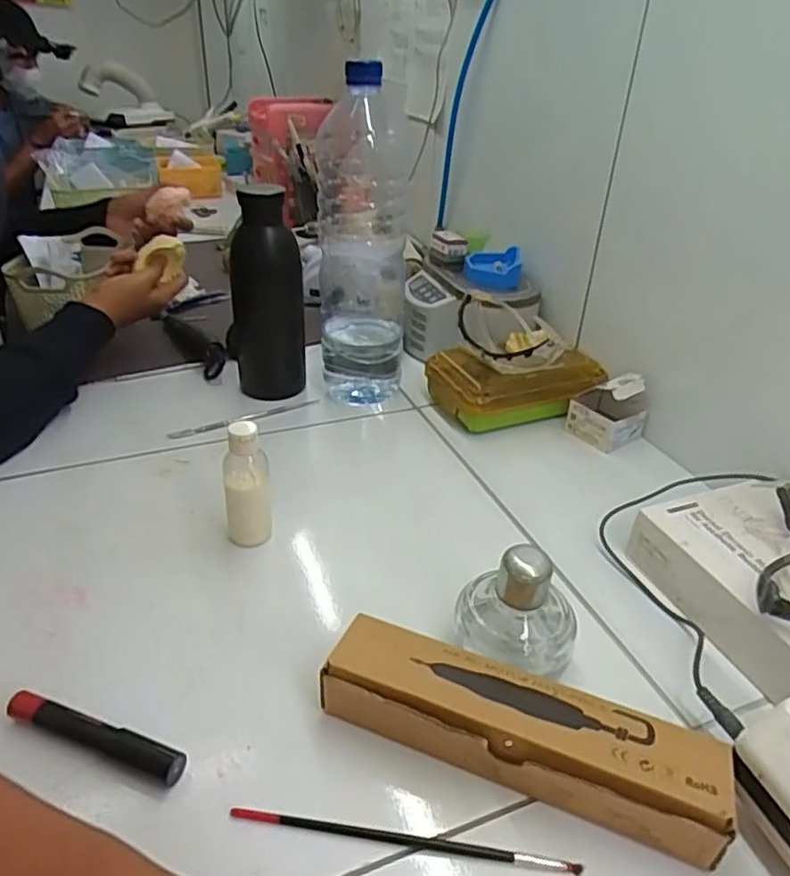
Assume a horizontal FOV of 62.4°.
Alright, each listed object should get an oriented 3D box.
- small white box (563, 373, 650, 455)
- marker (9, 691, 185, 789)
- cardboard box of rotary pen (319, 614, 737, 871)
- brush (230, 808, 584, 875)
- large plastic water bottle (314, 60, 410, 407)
[{"bbox_3d":[0.213,-0.033,0.645,0.068,0.069,0.058,-22,39,-34],"label":"small white box"},{"bbox_3d":[-0.164,0.162,0.357,0.110,0.012,0.014,13,33,16],"label":"marker"},{"bbox_3d":[0.064,0.160,0.357,0.209,0.041,0.049,15,34,18],"label":"cardboard box of rotary pen"},{"bbox_3d":[0.004,0.199,0.324,0.172,0.004,0.006,6,32,6],"label":"brush"},{"bbox_3d":[-0.030,-0.191,0.666,0.093,0.308,0.097,0,32,-4],"label":"large plastic water bottle"}]

